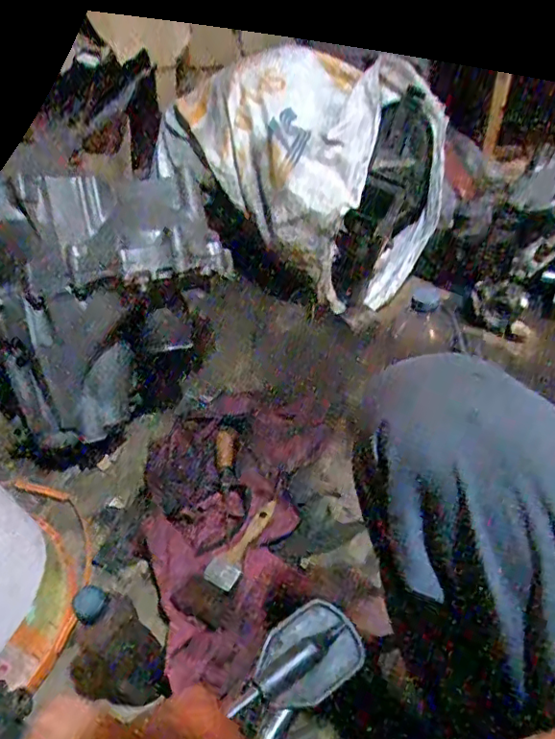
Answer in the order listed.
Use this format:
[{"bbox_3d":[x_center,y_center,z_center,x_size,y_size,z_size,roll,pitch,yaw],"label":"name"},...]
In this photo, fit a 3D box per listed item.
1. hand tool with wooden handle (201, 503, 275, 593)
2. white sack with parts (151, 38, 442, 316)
[{"bbox_3d":[-0.050,0.239,0.789,0.043,0.032,0.151,15,50,19],"label":"hand tool with wooden handle"},{"bbox_3d":[0.048,-0.416,1.160,0.339,0.355,0.522,-37,54,-26],"label":"white sack with parts"}]

